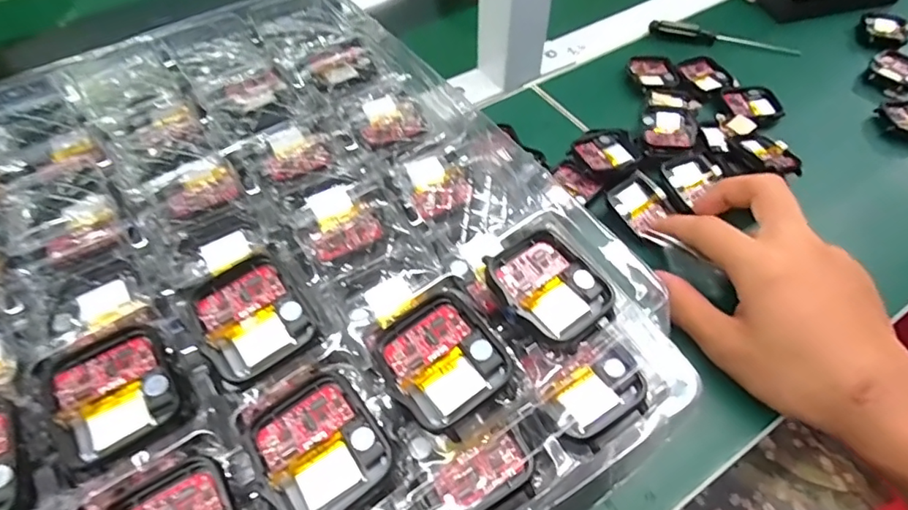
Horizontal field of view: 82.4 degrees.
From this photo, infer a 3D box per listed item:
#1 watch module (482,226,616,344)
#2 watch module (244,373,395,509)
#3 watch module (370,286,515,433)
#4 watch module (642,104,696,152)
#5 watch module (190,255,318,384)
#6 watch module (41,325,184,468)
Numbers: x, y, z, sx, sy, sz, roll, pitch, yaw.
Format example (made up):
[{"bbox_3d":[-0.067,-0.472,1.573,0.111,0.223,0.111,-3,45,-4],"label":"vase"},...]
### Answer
[{"bbox_3d":[0.035,0.012,0.197,0.038,0.012,0.042,-33,60,-21],"label":"watch module"},{"bbox_3d":[-0.044,0.062,0.167,0.036,0.008,0.042,-31,59,-21],"label":"watch module"},{"bbox_3d":[-0.005,0.034,0.179,0.038,0.008,0.043,-30,59,-20],"label":"watch module"},{"bbox_3d":[0.158,-0.093,0.384,0.035,0.011,0.043,4,54,3],"label":"watch module"},{"bbox_3d":[-0.075,0.022,0.192,0.035,0.010,0.041,-29,59,-19],"label":"watch module"},{"bbox_3d":[-0.116,0.046,0.177,0.037,0.007,0.042,-27,58,-18],"label":"watch module"}]

